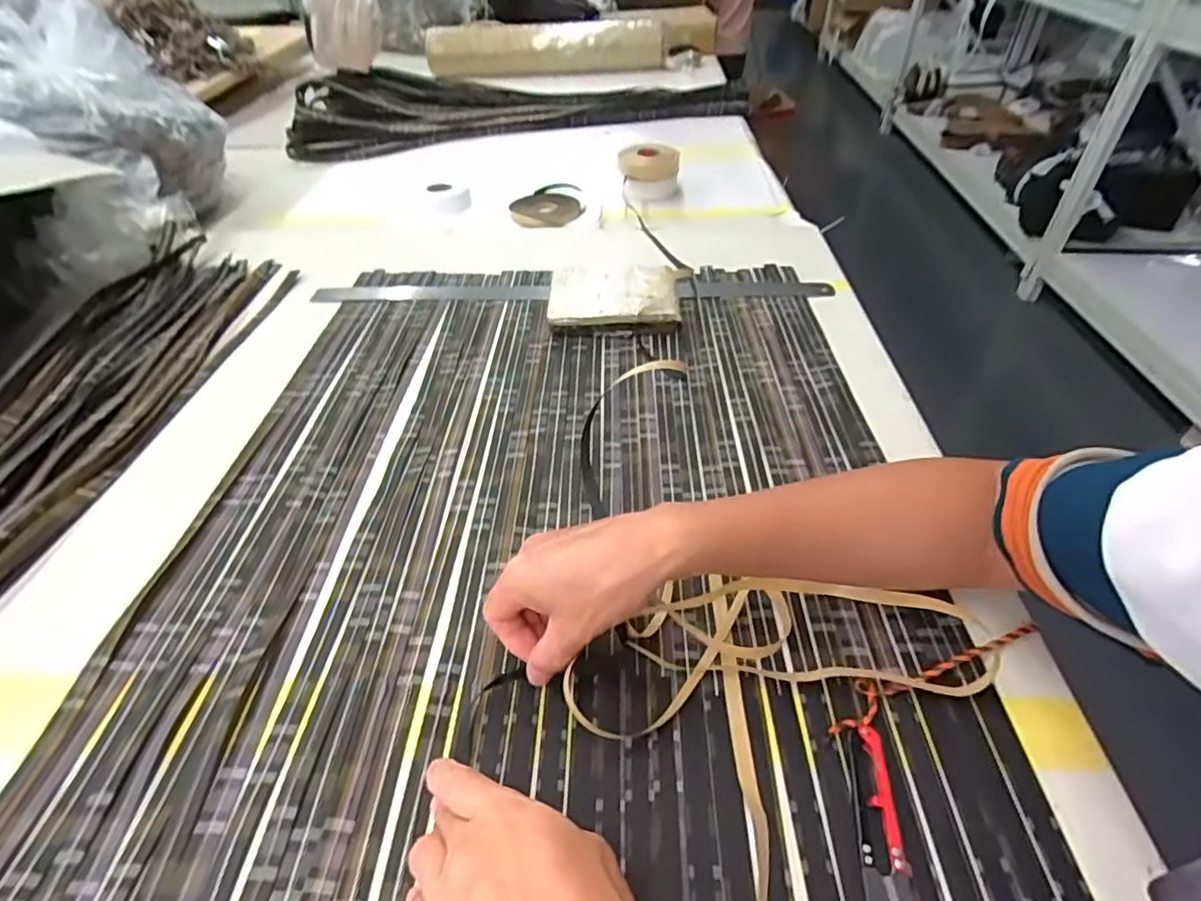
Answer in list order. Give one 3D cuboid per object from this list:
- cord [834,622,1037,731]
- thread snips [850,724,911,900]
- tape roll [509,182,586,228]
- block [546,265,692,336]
[{"bbox_3d":[0.204,0.134,0.376,0.158,0.009,0.022,-18,45,-17],"label":"cord"},{"bbox_3d":[0.144,0.195,0.310,0.022,0.010,0.103,6,43,8],"label":"thread snips"},{"bbox_3d":[-0.082,-0.375,0.938,0.108,0.028,0.128,-1,43,0],"label":"tape roll"},{"bbox_3d":[0.017,-0.173,0.691,0.146,0.040,0.112,1,43,2],"label":"block"}]

